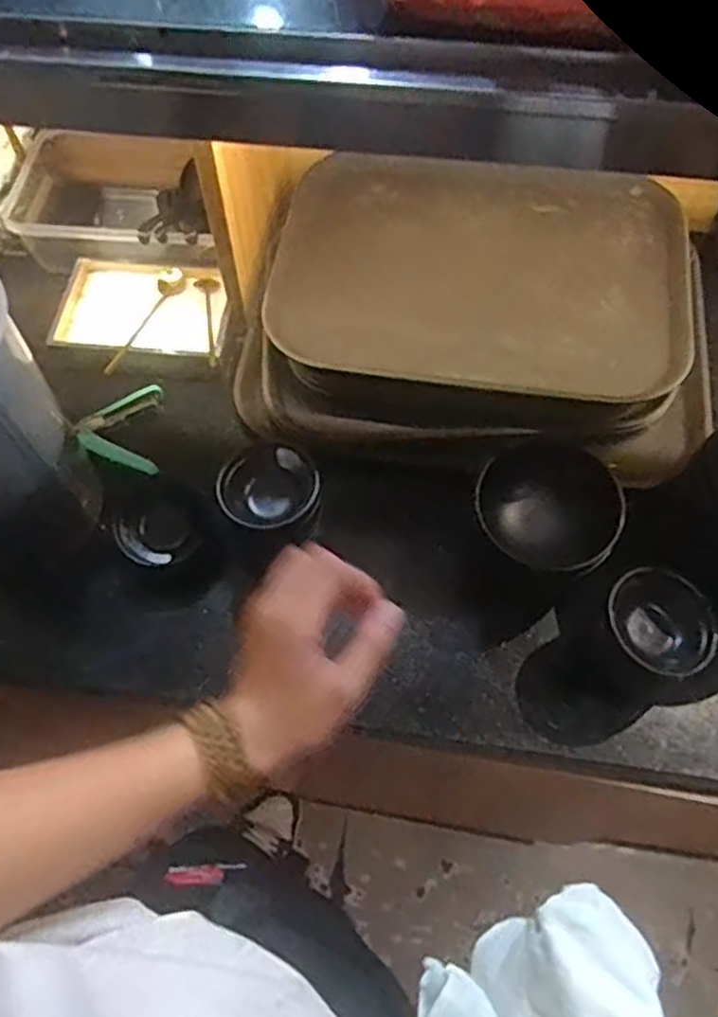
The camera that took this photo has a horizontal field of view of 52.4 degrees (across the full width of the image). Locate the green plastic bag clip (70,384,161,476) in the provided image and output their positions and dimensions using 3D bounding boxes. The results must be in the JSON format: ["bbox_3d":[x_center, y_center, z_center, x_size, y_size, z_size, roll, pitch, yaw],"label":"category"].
[{"bbox_3d":[-0.231,-0.078,0.699,0.071,0.031,0.092,-3,65,1],"label":"green plastic bag clip"}]

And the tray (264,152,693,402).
[{"bbox_3d":[0.120,-0.244,0.721,0.387,0.021,0.284,8,66,5],"label":"tray"}]

